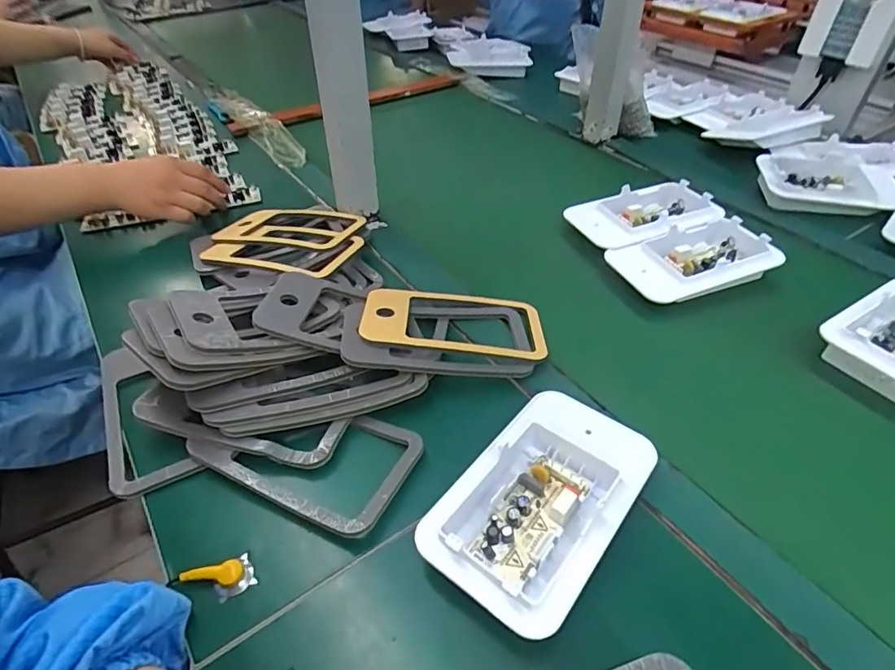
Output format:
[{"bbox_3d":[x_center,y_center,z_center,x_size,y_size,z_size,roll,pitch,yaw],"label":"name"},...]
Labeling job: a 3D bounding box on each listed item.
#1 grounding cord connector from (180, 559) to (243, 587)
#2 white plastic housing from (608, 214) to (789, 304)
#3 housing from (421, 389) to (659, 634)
[{"bbox_3d":[-0.152,0.157,0.336,0.038,0.011,0.013,-11,43,-12],"label":"grounding cord connector"},{"bbox_3d":[0.273,-0.081,0.581,0.169,0.038,0.105,-14,44,-16],"label":"white plastic housing"},{"bbox_3d":[0.066,0.117,0.364,0.100,0.042,0.172,28,49,27],"label":"housing"}]

